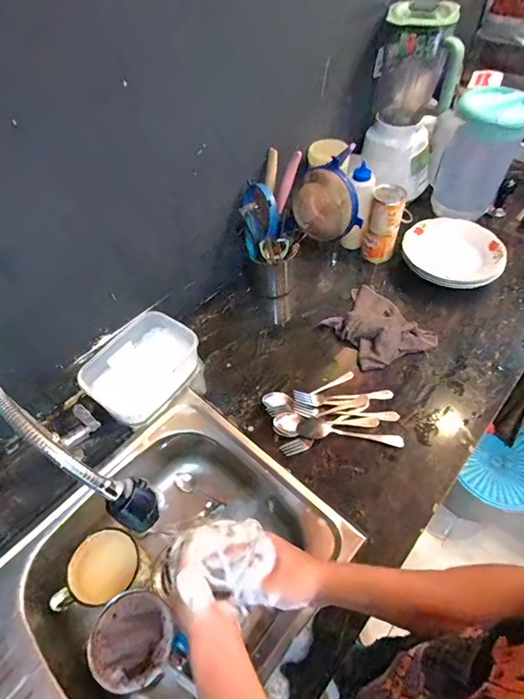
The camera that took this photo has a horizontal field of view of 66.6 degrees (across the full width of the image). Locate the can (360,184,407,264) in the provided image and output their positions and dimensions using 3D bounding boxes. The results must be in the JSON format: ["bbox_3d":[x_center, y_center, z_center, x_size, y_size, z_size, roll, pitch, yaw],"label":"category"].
[{"bbox_3d":[0.277,-0.275,0.902,0.080,0.167,0.058,16,56,14],"label":"can"}]

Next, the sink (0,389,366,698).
[{"bbox_3d":[-0.241,0.444,0.566,0.397,0.136,0.755,35,62,25],"label":"sink"}]

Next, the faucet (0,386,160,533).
[{"bbox_3d":[-0.219,0.149,0.528,0.257,0.302,0.060,39,64,23],"label":"faucet"}]

